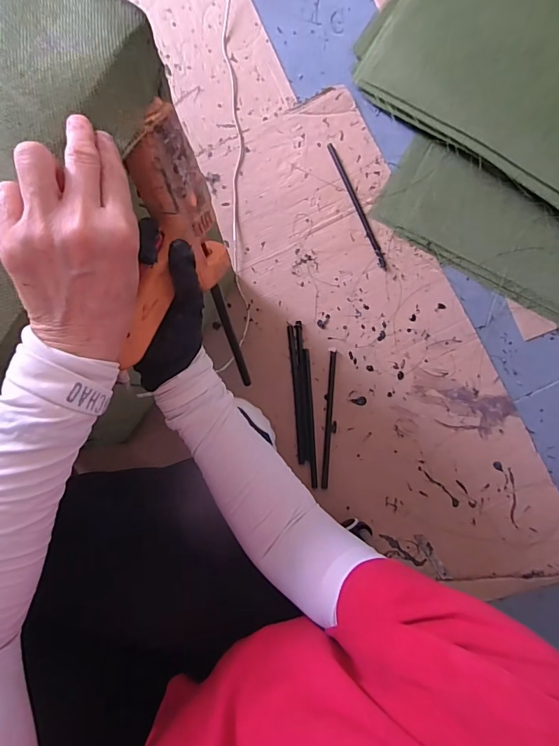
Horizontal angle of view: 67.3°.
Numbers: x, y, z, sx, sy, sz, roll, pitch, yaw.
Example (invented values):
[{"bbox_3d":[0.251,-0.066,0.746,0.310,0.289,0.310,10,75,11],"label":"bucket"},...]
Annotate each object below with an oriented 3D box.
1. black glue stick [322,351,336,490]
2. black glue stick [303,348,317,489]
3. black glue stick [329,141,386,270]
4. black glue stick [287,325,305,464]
[{"bbox_3d":[0.097,0.090,0.814,0.013,0.014,0.260,4,86,0],"label":"black glue stick"},{"bbox_3d":[0.060,0.087,0.815,0.012,0.010,0.264,-3,86,-1],"label":"black glue stick"},{"bbox_3d":[0.154,-0.332,0.833,0.013,0.007,0.271,-23,88,0],"label":"black glue stick"},{"bbox_3d":[0.033,0.042,0.819,0.013,0.007,0.266,-4,86,-1],"label":"black glue stick"}]

